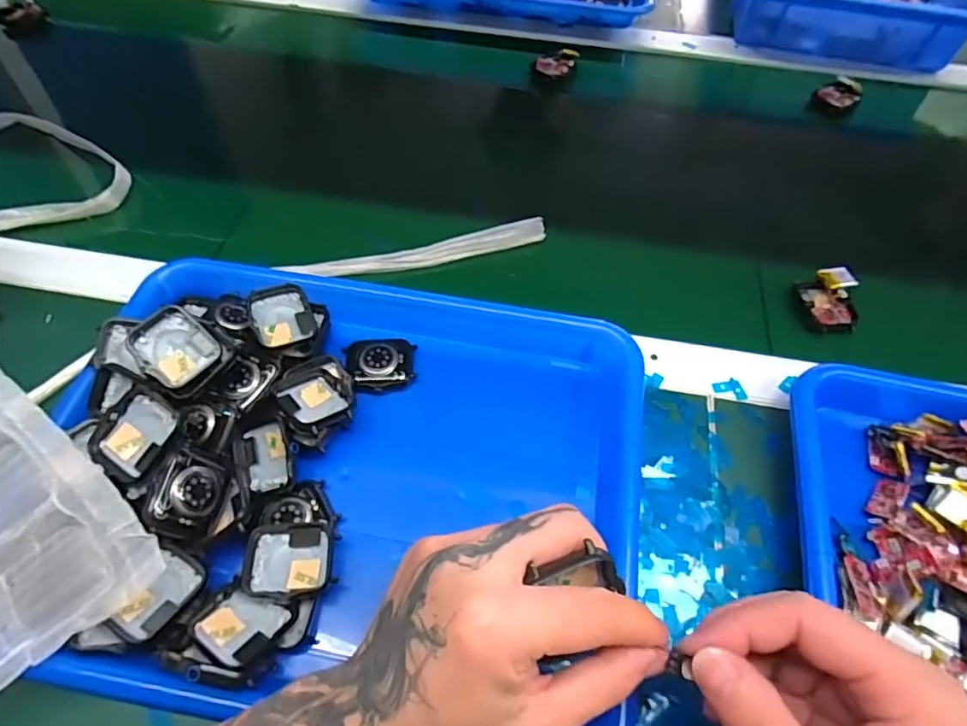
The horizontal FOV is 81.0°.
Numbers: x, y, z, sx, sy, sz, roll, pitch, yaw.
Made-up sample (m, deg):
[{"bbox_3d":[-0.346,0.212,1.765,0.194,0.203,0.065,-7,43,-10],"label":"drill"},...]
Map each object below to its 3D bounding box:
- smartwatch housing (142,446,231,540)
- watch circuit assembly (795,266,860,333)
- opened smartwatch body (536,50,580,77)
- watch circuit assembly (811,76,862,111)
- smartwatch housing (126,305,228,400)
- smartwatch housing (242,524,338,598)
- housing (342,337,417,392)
[{"bbox_3d":[-0.150,0.068,0.290,0.007,0.035,0.040,-19,47,34],"label":"smartwatch housing"},{"bbox_3d":[0.255,-0.048,0.418,0.040,0.015,0.056,3,57,0],"label":"watch circuit assembly"},{"bbox_3d":[0.078,-0.311,0.584,0.031,0.008,0.045,36,63,19],"label":"opened smartwatch body"},{"bbox_3d":[0.358,-0.272,0.571,0.040,0.014,0.046,36,63,19],"label":"watch circuit assembly"},{"bbox_3d":[-0.175,-0.006,0.326,0.047,0.009,0.040,41,67,-6],"label":"smartwatch housing"},{"bbox_3d":[-0.100,0.102,0.293,0.043,0.007,0.037,0,52,-11],"label":"smartwatch housing"},{"bbox_3d":[-0.067,0.001,0.371,0.043,0.017,0.037,-6,58,-6],"label":"housing"}]

